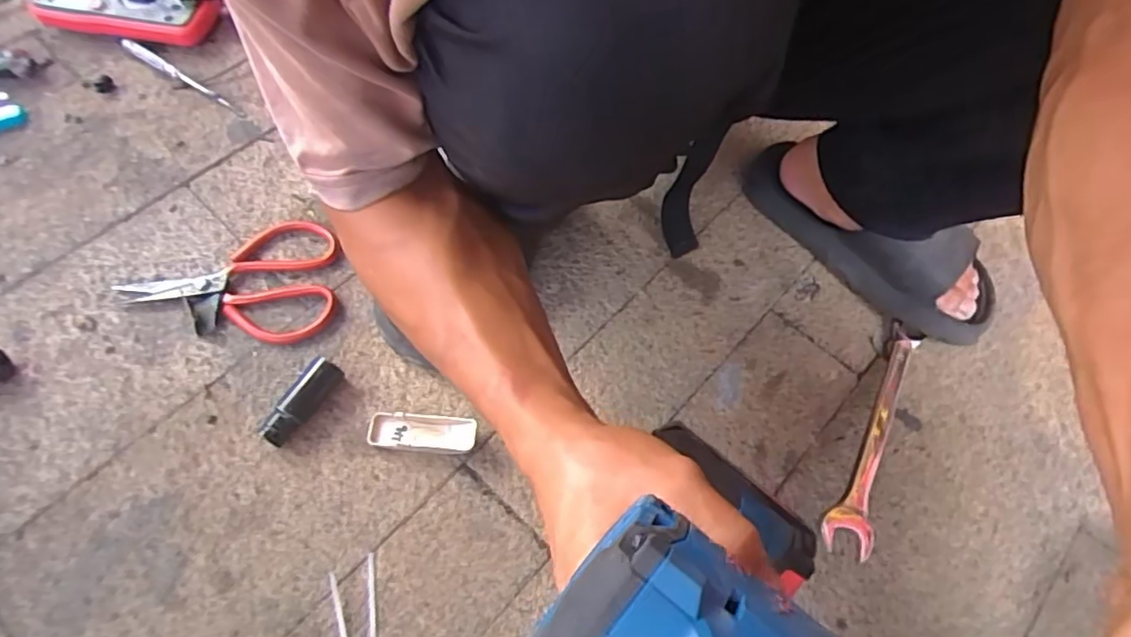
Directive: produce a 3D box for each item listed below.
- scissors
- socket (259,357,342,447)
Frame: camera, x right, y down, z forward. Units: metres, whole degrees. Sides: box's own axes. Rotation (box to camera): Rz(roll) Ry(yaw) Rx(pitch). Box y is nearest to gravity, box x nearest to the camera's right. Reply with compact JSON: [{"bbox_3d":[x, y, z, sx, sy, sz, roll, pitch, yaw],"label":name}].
[{"bbox_3d":[-0.303,-0.041,0.563,0.185,0.012,0.123,4,63,-1],"label":"scissors"},{"bbox_3d":[-0.216,0.068,0.503,0.028,0.025,0.076,28,65,11],"label":"socket"}]

